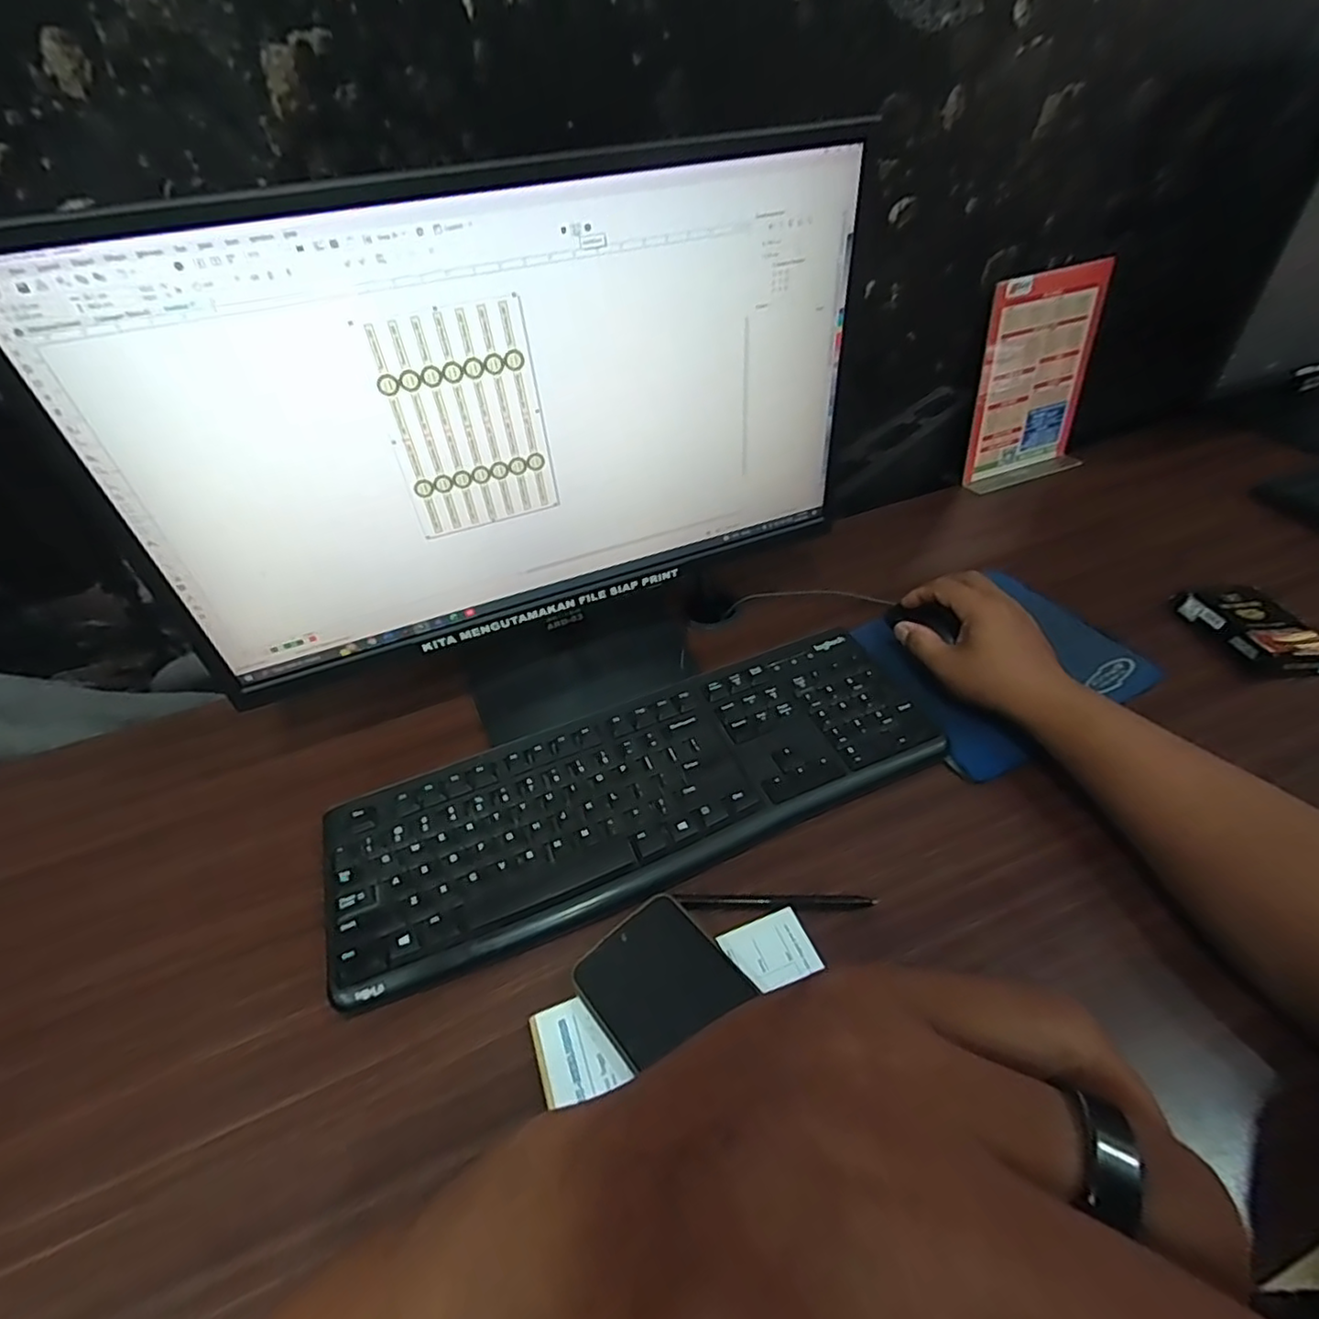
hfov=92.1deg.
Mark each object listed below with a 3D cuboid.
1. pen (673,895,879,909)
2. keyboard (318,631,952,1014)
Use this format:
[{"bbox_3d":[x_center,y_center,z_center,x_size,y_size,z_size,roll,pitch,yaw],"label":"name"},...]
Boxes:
[{"bbox_3d":[0.074,0.155,0.404,0.123,0.013,0.010,-1,45,4],"label":"pen"},{"bbox_3d":[-0.013,0.096,0.465,0.431,0.025,0.144,-18,46,-13],"label":"keyboard"}]

